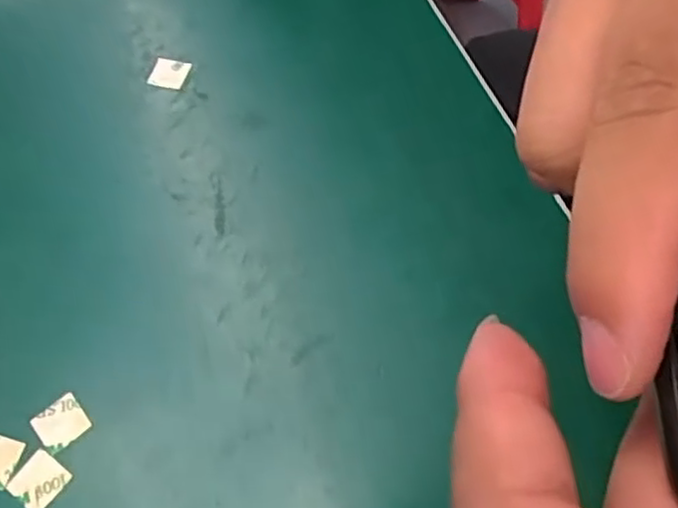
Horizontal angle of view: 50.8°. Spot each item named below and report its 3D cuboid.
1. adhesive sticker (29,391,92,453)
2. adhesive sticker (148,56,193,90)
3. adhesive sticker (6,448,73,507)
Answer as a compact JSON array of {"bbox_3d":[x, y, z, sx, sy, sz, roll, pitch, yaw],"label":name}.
[{"bbox_3d":[-0.090,0.054,0.231,0.016,0.004,0.015,-35,64,-11],"label":"adhesive sticker"},{"bbox_3d":[-0.072,-0.078,0.303,0.014,0.005,0.014,8,61,10],"label":"adhesive sticker"},{"bbox_3d":[-0.093,0.071,0.221,0.015,0.004,0.015,32,67,20],"label":"adhesive sticker"}]

